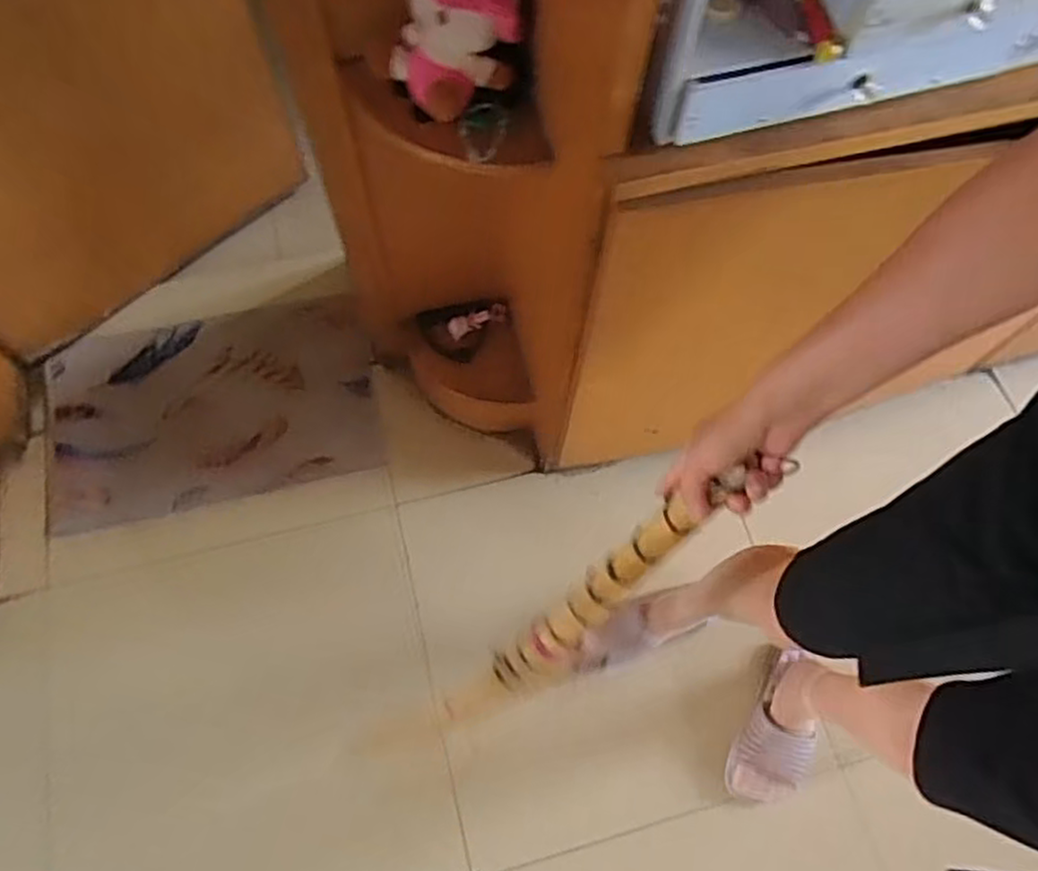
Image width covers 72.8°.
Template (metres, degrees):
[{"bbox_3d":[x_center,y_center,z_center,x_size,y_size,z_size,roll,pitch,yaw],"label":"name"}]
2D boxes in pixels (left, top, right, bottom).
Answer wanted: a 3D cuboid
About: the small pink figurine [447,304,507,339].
[{"bbox_3d":[-0.071,-0.196,1.199,0.104,0.014,0.035,-21,70,-11],"label":"small pink figurine"}]

